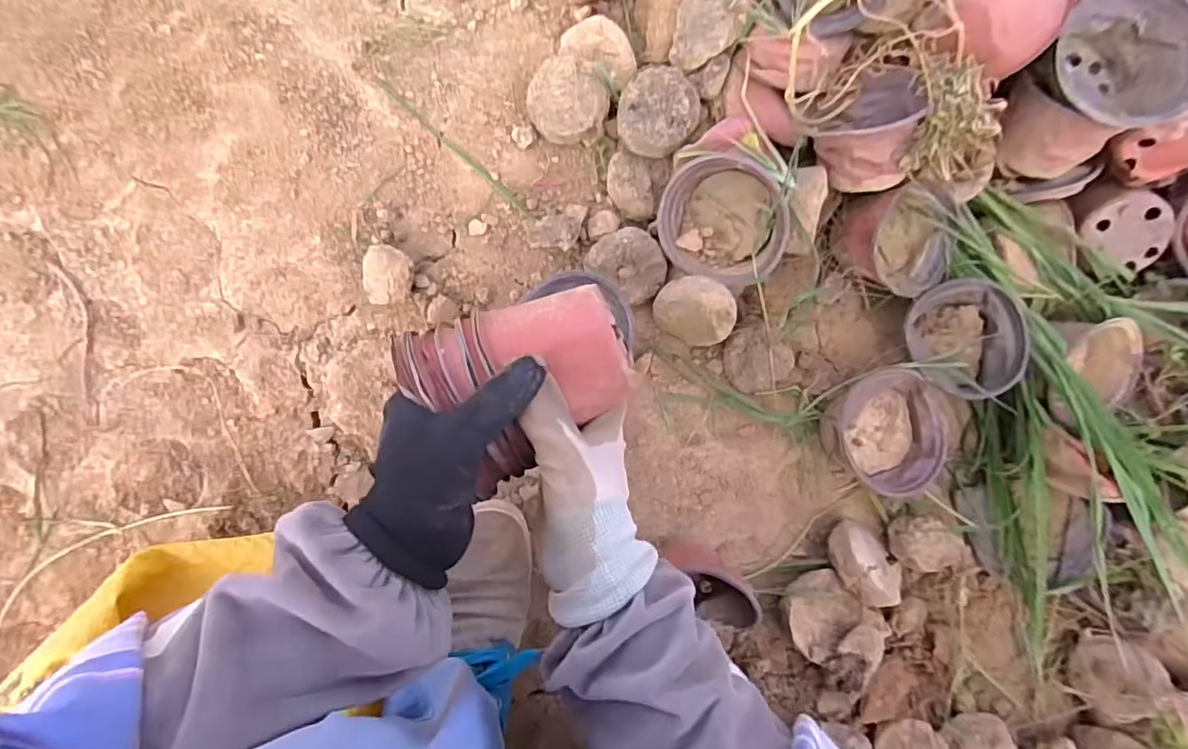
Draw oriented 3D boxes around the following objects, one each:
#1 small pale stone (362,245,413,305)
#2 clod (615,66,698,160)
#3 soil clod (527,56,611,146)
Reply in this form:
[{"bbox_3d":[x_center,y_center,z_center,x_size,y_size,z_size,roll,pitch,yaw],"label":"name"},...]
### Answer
[{"bbox_3d":[-0.179,-0.085,0.500,0.040,0.033,0.049,11,87,-6],"label":"small pale stone"},{"bbox_3d":[0.057,-0.231,0.505,0.066,0.030,0.072,0,88,-7],"label":"clod"},{"bbox_3d":[-0.025,-0.241,0.513,0.069,0.058,0.054,15,87,-6],"label":"soil clod"}]

